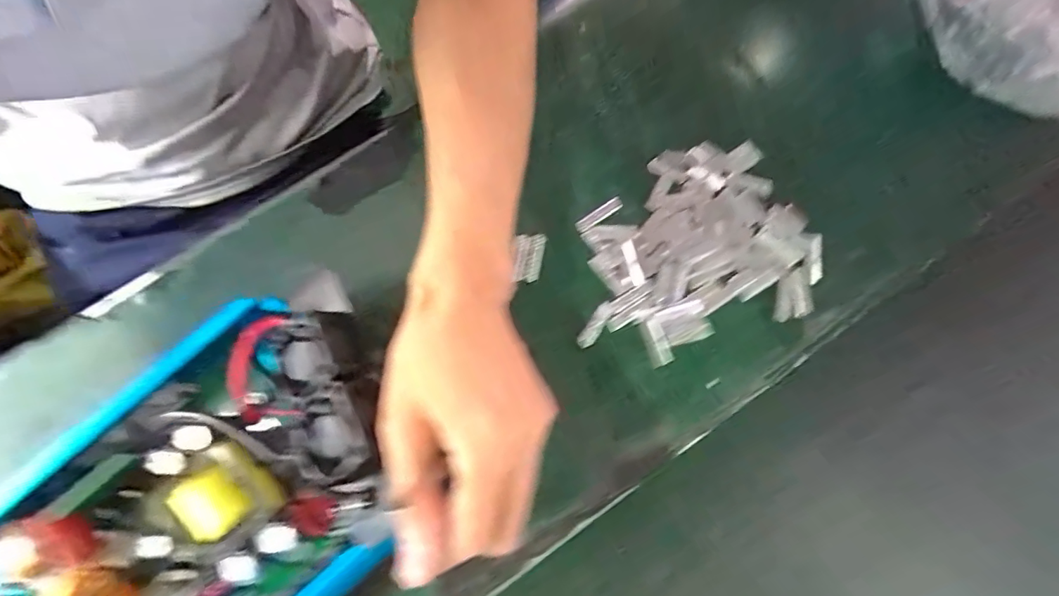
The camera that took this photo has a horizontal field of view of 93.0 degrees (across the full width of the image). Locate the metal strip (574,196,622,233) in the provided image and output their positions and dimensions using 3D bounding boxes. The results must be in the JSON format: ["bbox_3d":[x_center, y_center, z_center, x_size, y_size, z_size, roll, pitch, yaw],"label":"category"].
[{"bbox_3d":[0.045,-0.055,0.330,0.033,0.006,0.008,-32,86,-6],"label":"metal strip"}]

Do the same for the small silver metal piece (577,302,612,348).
[{"bbox_3d":[0.042,0.017,0.322,0.011,0.004,0.033,32,83,1],"label":"small silver metal piece"}]

